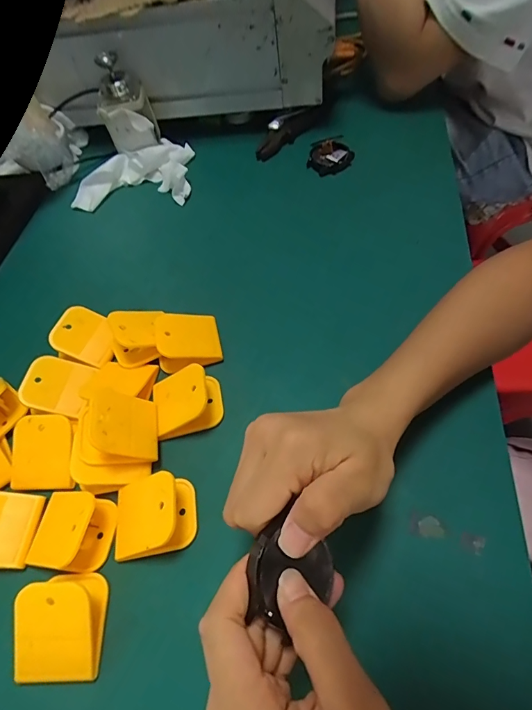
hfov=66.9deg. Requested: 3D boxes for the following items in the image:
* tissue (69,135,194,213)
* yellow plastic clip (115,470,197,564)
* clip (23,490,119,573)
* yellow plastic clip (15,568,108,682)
[{"bbox_3d":[-0.166,-0.226,0.498,0.147,0.030,0.111,-11,57,1],"label":"tissue"},{"bbox_3d":[-0.077,0.107,0.272,0.052,0.027,0.048,-12,57,0],"label":"yellow plastic clip"},{"bbox_3d":[-0.134,0.115,0.270,0.053,0.024,0.047,5,58,11],"label":"clip"},{"bbox_3d":[-0.124,0.163,0.243,0.049,0.027,0.055,-6,57,4],"label":"yellow plastic clip"}]

